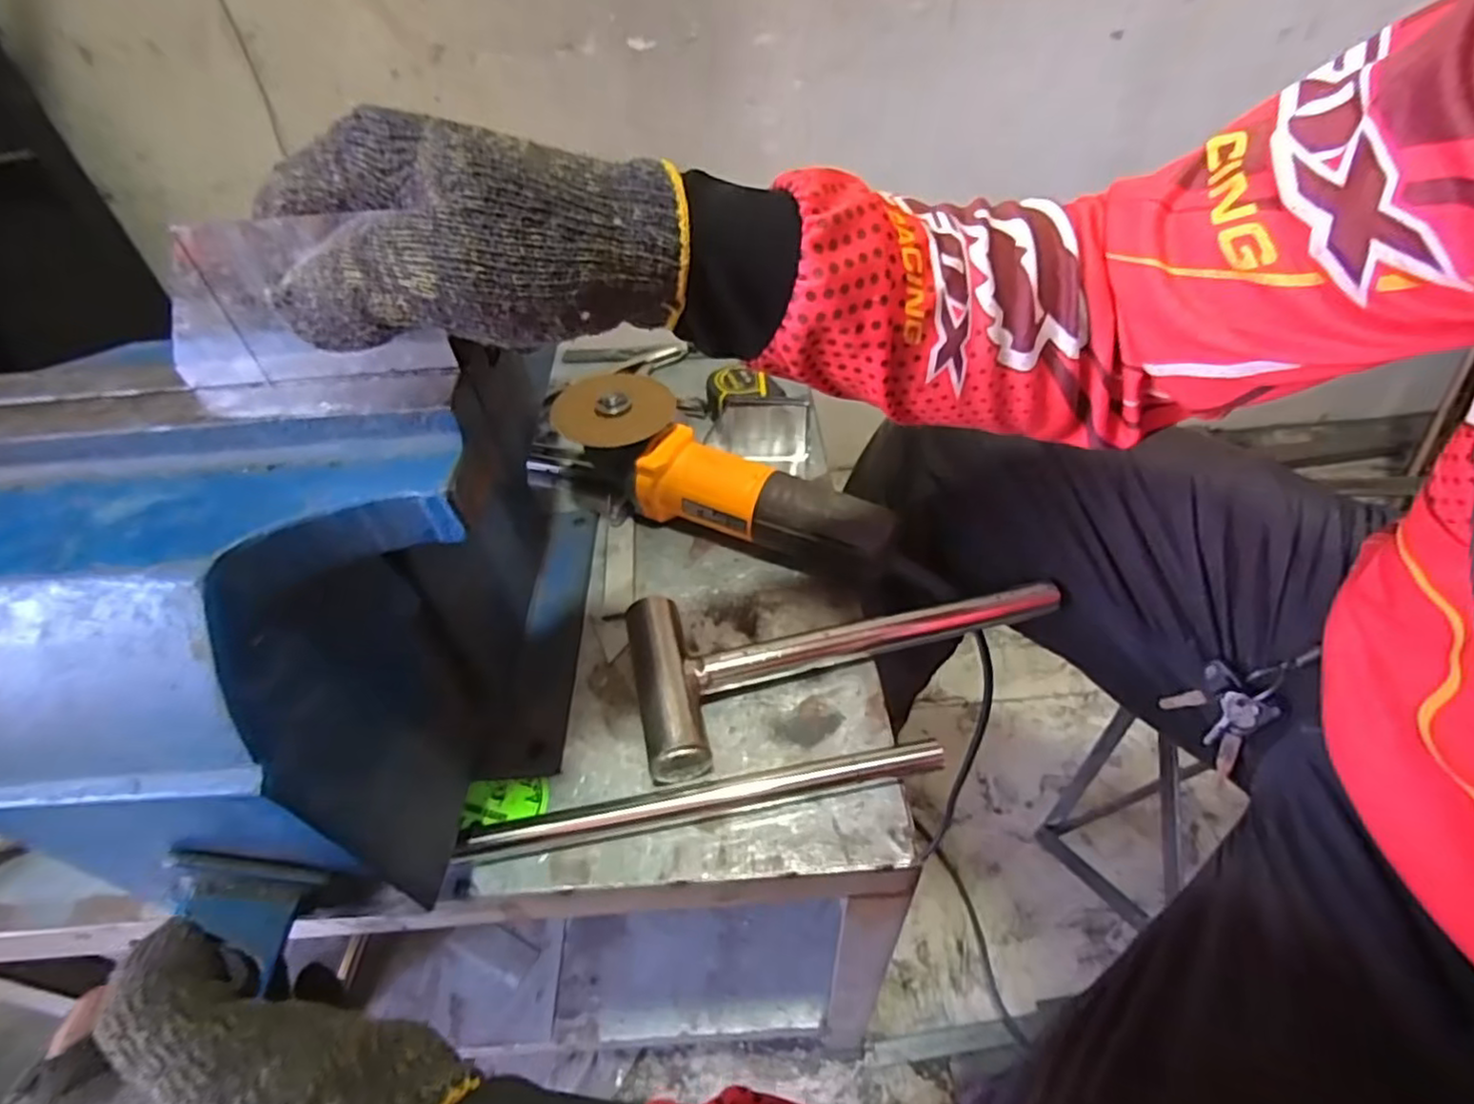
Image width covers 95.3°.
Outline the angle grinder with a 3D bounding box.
[{"bbox_3d":[-0.003,-0.058,0.528,0.266,0.104,0.083,15,48,18],"label":"angle grinder"}]

